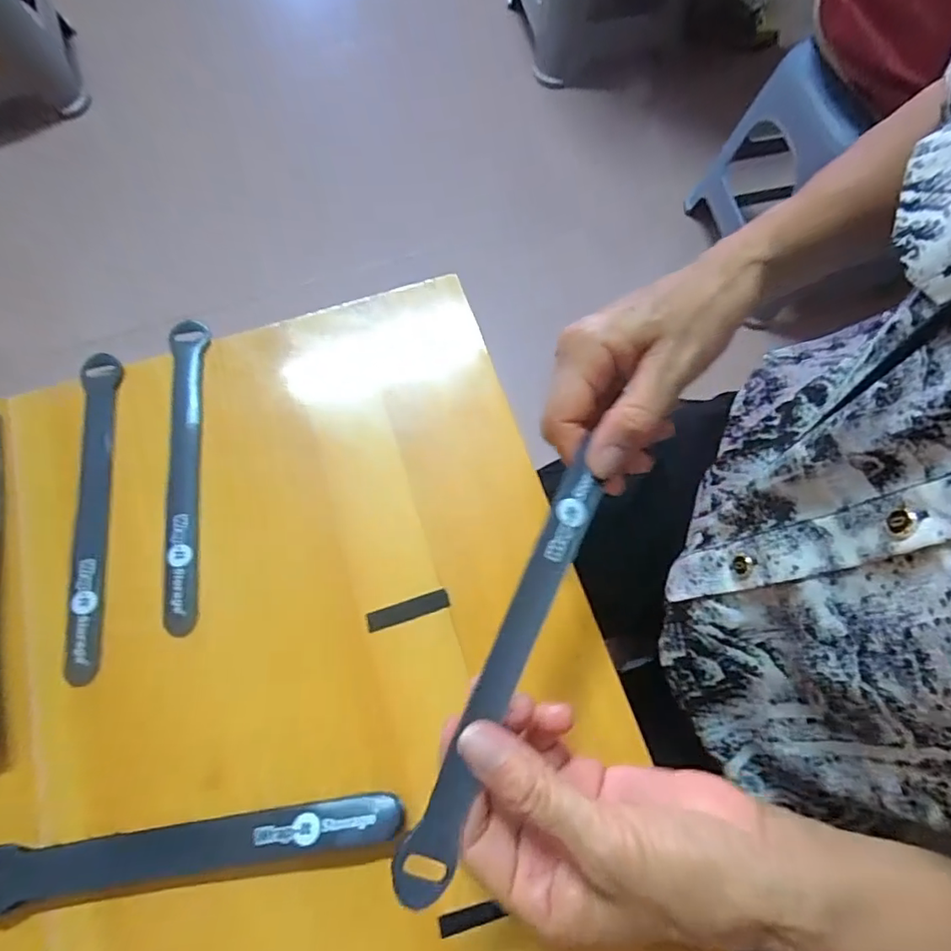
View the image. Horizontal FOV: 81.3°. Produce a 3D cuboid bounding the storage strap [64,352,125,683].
[{"bbox_3d":[-0.228,0.018,0.328,0.023,0.010,0.196,-8,71,-4],"label":"storage strap"}]

